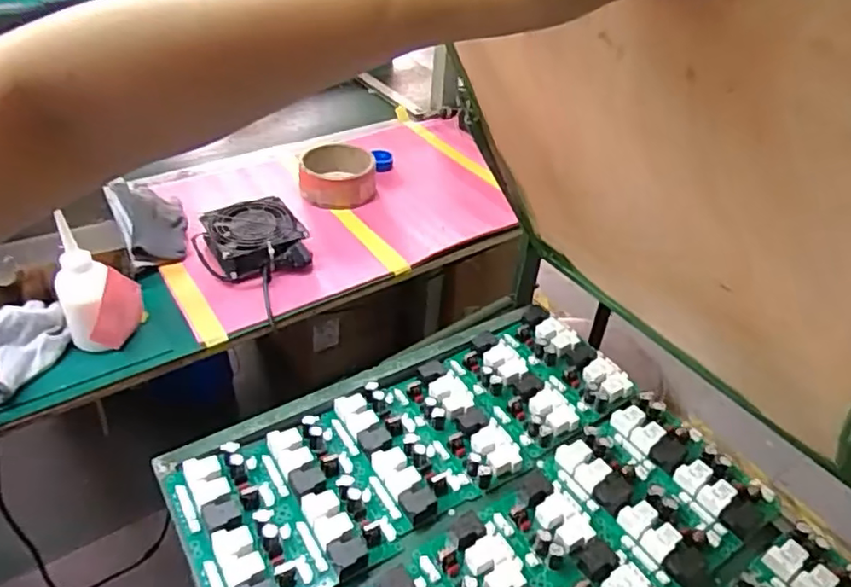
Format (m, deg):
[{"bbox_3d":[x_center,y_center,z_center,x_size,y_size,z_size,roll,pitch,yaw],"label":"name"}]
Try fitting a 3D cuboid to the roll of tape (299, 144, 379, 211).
[{"bbox_3d":[-0.141,-0.190,0.990,0.119,0.055,0.118,2,39,-2],"label":"roll of tape"}]

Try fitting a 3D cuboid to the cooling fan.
[{"bbox_3d":[-0.243,-0.072,0.843,0.134,0.046,0.131,-20,44,-26],"label":"cooling fan"}]

